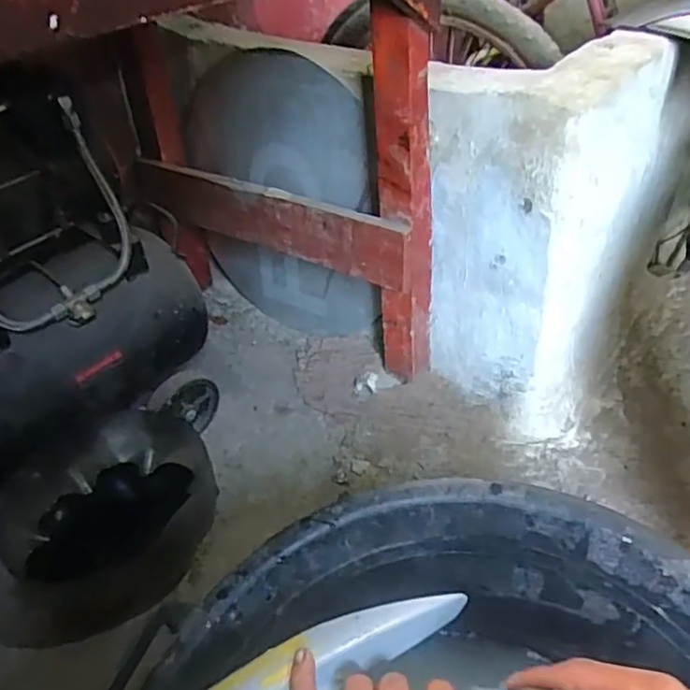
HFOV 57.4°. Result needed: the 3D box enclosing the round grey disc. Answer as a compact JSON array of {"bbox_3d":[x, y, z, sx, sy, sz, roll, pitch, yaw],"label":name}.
[{"bbox_3d":[-0.105,-0.222,1.009,0.388,0.415,0.060,26,46,34],"label":"round grey disc"}]

